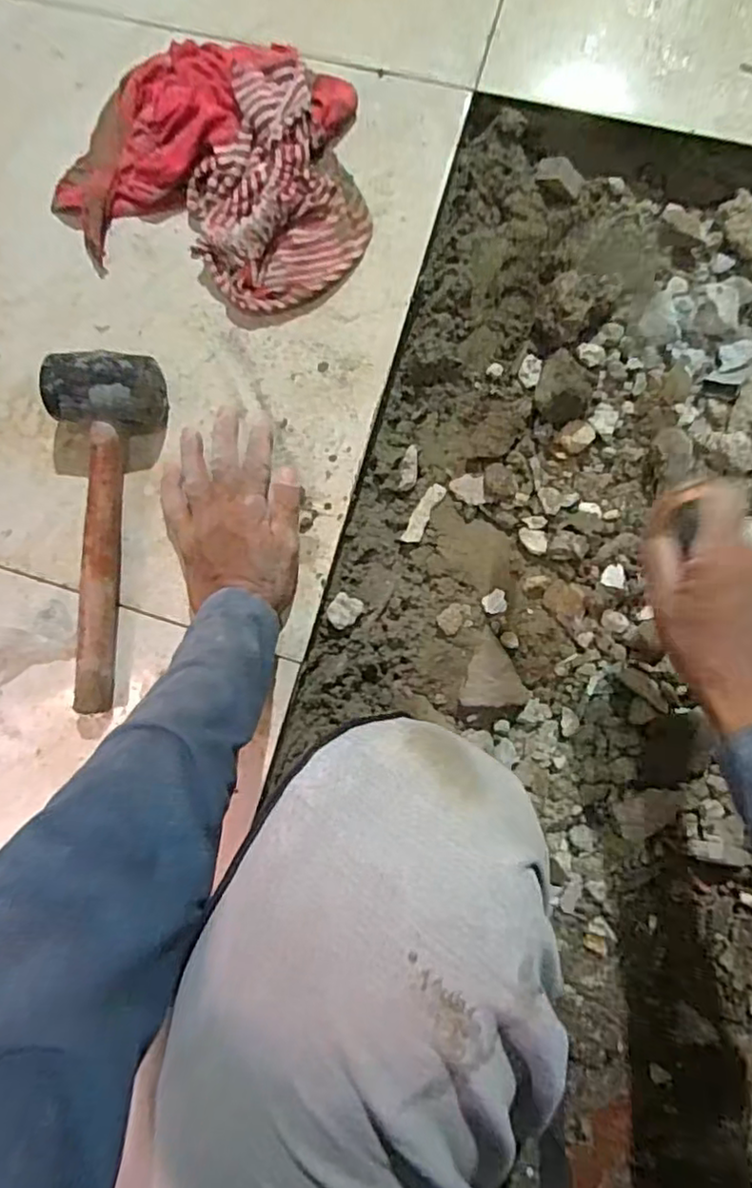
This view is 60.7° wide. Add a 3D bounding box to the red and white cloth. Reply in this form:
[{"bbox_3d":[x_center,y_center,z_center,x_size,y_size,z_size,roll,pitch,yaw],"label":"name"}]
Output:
[{"bbox_3d":[-0.132,-0.353,0.529,0.270,0.042,0.205,19,92,7],"label":"red and white cloth"}]

